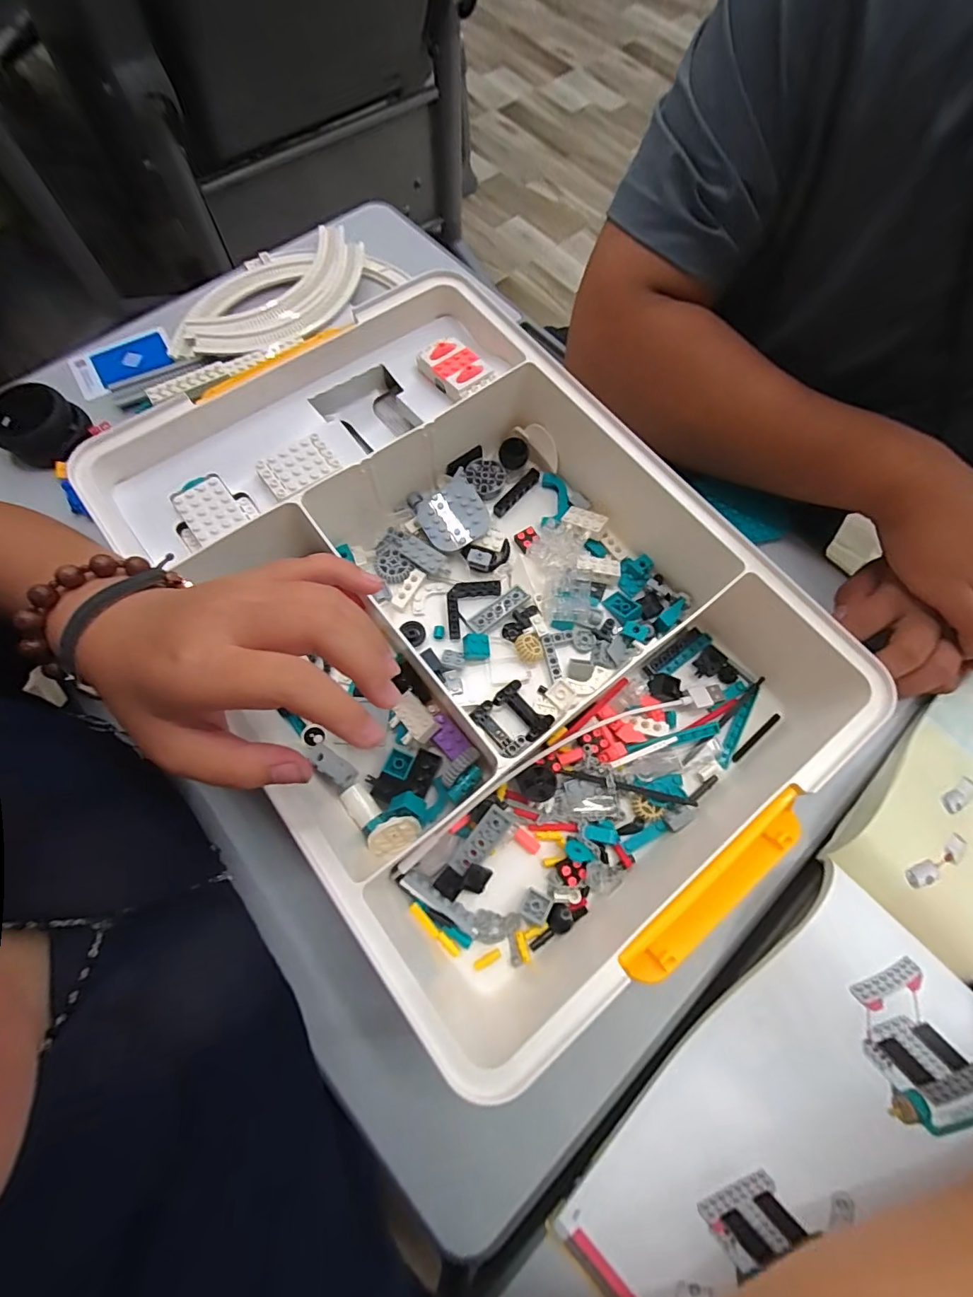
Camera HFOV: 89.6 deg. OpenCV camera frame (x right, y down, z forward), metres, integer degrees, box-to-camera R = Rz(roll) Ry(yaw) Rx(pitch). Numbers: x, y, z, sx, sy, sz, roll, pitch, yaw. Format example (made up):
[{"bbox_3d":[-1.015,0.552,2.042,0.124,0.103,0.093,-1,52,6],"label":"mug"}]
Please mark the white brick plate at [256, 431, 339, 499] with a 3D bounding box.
[{"bbox_3d":[-0.121,-0.117,0.316,0.046,0.005,0.029,-37,90,-17],"label":"white brick plate"}]

